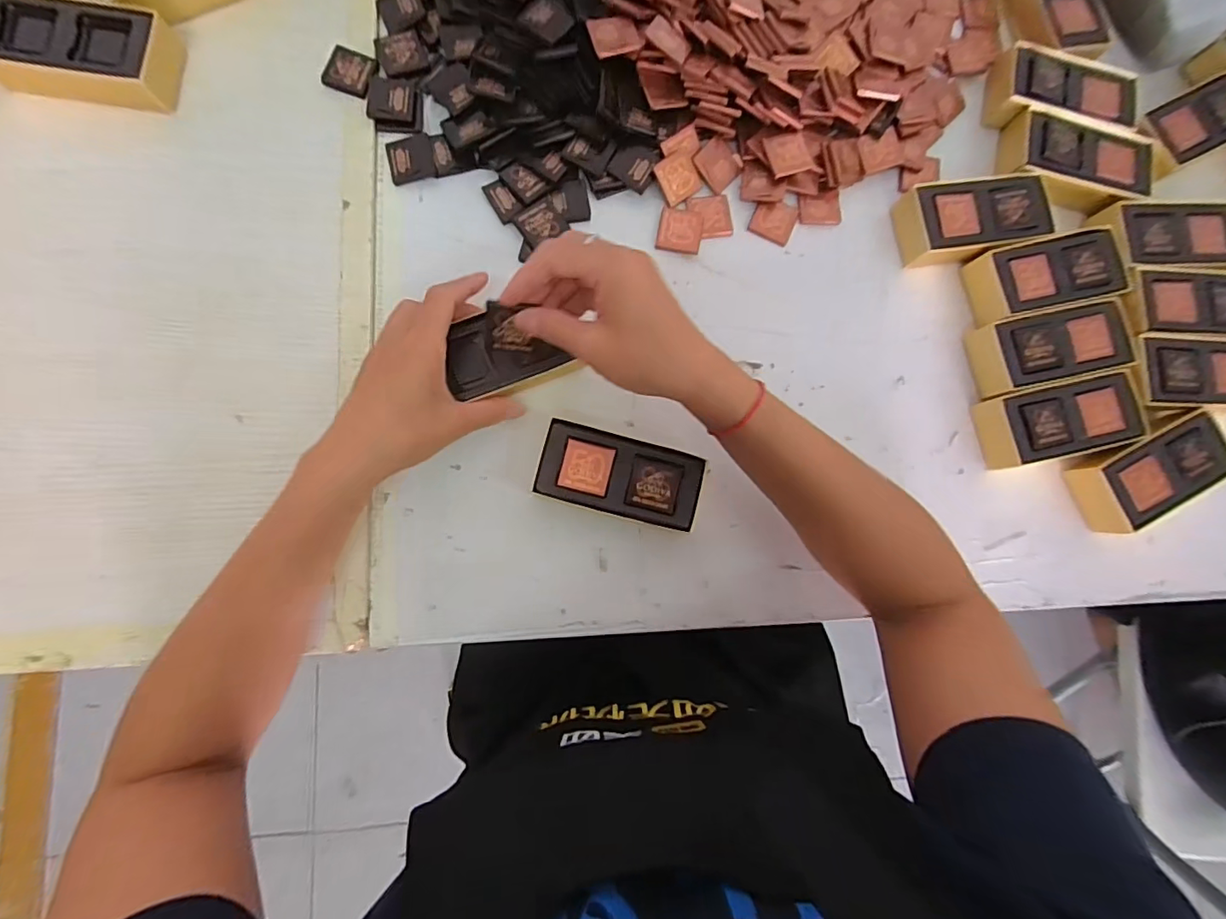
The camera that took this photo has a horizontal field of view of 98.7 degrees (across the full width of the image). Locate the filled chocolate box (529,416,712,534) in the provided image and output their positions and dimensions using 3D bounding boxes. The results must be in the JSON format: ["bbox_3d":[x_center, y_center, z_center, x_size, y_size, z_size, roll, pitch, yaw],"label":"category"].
[{"bbox_3d":[0.004,0.013,0.375,0.111,0.032,0.054,15,82,-4],"label":"filled chocolate box"}]

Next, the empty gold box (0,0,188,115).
[{"bbox_3d":[-0.373,-0.286,0.369,0.115,0.030,0.055,5,83,-5],"label":"empty gold box"}]

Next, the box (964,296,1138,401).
[{"bbox_3d":[0.345,-0.088,0.415,0.116,0.035,0.057,-12,84,-7],"label":"box"}]

